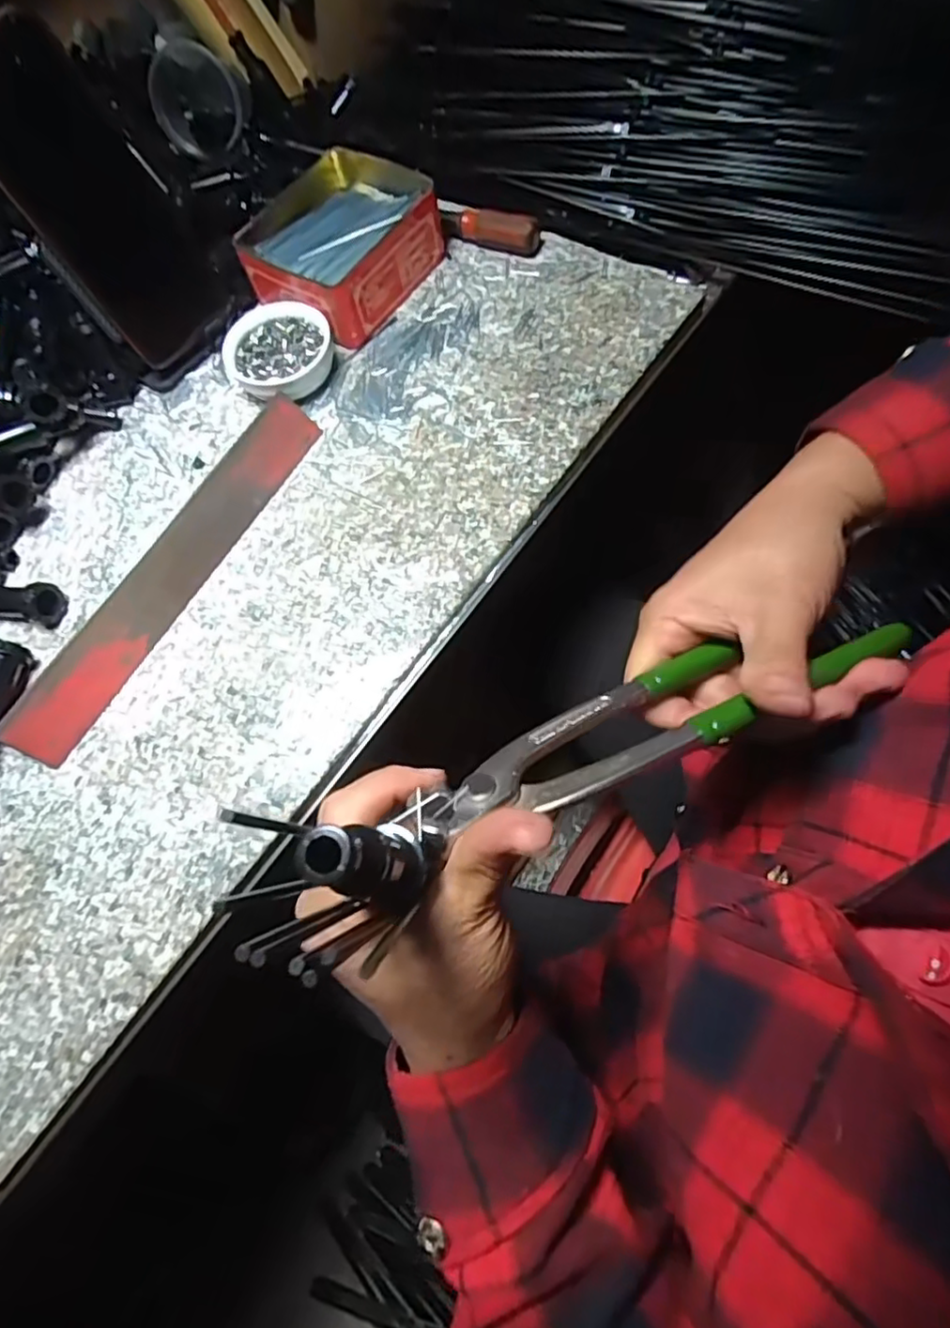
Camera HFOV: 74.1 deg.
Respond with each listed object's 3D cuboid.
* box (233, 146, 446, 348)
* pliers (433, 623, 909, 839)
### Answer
[{"bbox_3d":[-0.098,-0.300,0.446,0.110,0.040,0.122,30,75,17],"label":"box"},{"bbox_3d":[0.071,0.017,0.233,0.188,0.021,0.034,-21,70,-13],"label":"pliers"}]

